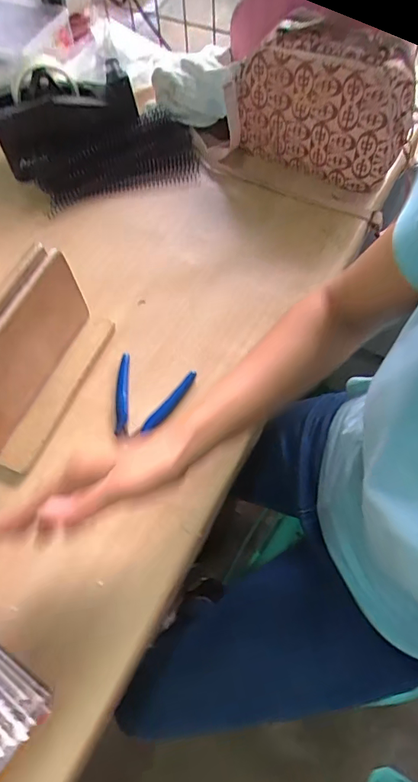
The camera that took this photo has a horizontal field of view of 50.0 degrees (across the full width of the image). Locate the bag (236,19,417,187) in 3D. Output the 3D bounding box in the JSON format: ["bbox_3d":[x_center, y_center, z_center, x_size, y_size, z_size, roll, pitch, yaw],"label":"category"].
[{"bbox_3d":[0.141,-0.364,0.569,0.218,0.175,0.061,24,66,13],"label":"bag"}]

